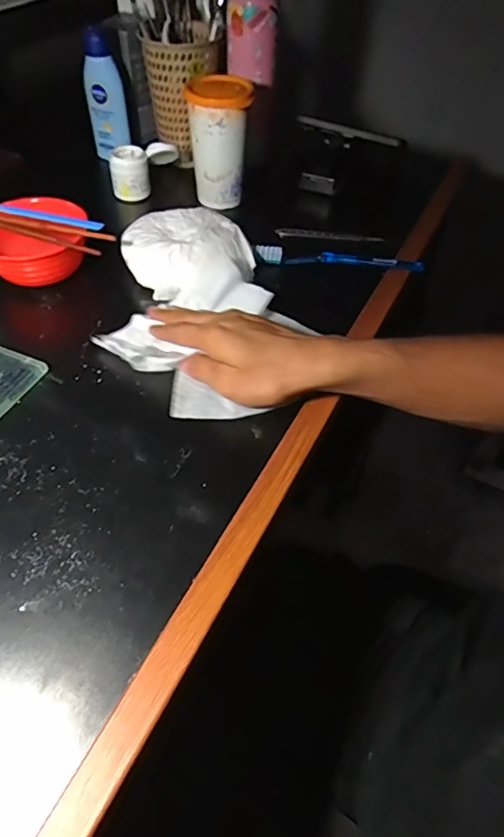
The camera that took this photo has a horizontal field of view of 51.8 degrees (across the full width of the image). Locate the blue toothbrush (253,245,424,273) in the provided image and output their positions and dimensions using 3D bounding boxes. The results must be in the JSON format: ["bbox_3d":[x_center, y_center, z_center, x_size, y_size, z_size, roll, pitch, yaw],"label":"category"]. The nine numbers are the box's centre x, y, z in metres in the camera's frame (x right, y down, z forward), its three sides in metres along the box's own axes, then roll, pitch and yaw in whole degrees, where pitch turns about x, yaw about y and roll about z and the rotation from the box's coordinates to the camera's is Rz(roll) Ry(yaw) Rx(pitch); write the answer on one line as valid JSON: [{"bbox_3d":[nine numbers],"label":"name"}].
[{"bbox_3d":[0.096,-0.173,0.569,0.184,0.021,0.023,3,51,0],"label":"blue toothbrush"}]

